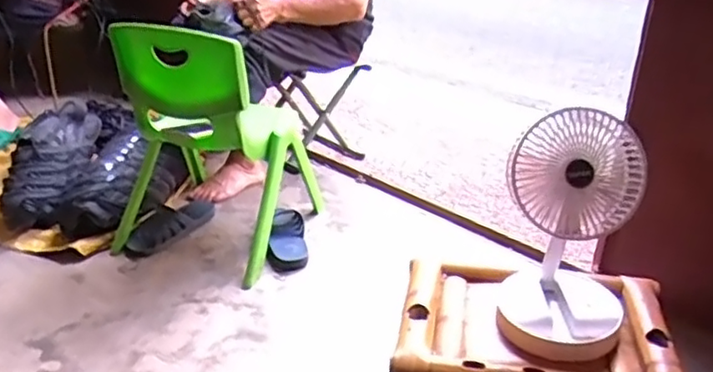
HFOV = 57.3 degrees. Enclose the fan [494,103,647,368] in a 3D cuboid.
[{"bbox_3d":[0.270,0.055,0.824,0.162,0.278,0.171,12,28,19],"label":"fan"}]

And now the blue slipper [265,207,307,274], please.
[{"bbox_3d":[-0.154,0.126,1.476,0.087,0.055,0.186,1,27,-2],"label":"blue slipper"}]

